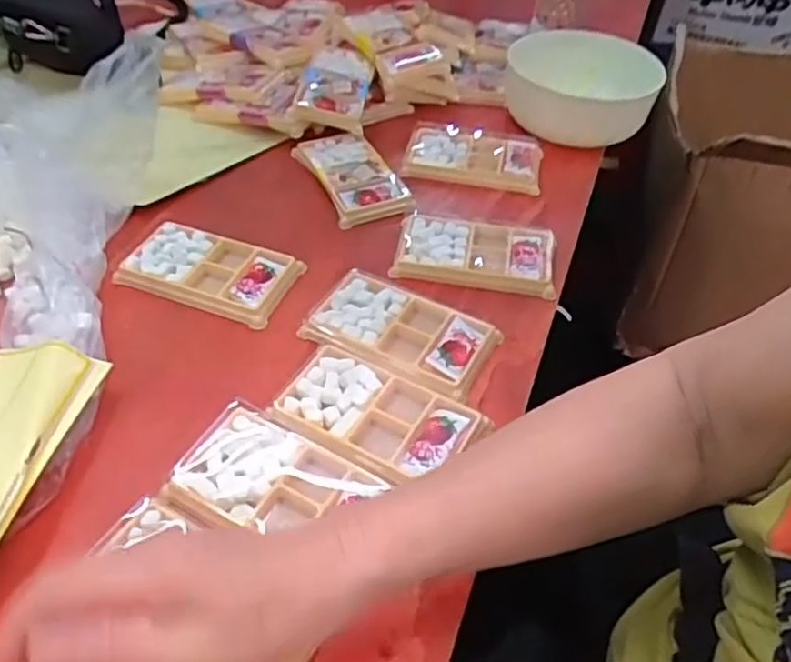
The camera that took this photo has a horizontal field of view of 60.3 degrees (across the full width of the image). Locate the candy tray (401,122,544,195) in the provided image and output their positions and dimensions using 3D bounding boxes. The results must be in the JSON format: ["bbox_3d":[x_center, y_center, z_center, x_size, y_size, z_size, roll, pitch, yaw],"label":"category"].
[{"bbox_3d":[0.079,-0.179,0.689,0.134,0.016,0.088,7,46,3],"label":"candy tray"}]

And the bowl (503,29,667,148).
[{"bbox_3d":[0.200,-0.271,0.752,0.150,0.076,0.130,-1,46,-4],"label":"bowl"}]

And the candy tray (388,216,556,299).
[{"bbox_3d":[0.070,-0.070,0.589,0.136,0.014,0.081,8,46,5],"label":"candy tray"}]

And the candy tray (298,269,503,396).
[{"bbox_3d":[0.004,-0.001,0.520,0.133,0.013,0.079,23,49,18],"label":"candy tray"}]

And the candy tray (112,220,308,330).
[{"bbox_3d":[-0.152,-0.050,0.560,0.131,0.016,0.074,17,48,12],"label":"candy tray"}]

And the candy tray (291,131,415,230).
[{"bbox_3d":[-0.041,-0.152,0.660,0.075,0.015,0.129,-17,50,-18],"label":"candy tray"}]

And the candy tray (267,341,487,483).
[{"bbox_3d":[-0.014,0.058,0.464,0.128,0.013,0.075,22,49,17],"label":"candy tray"}]

